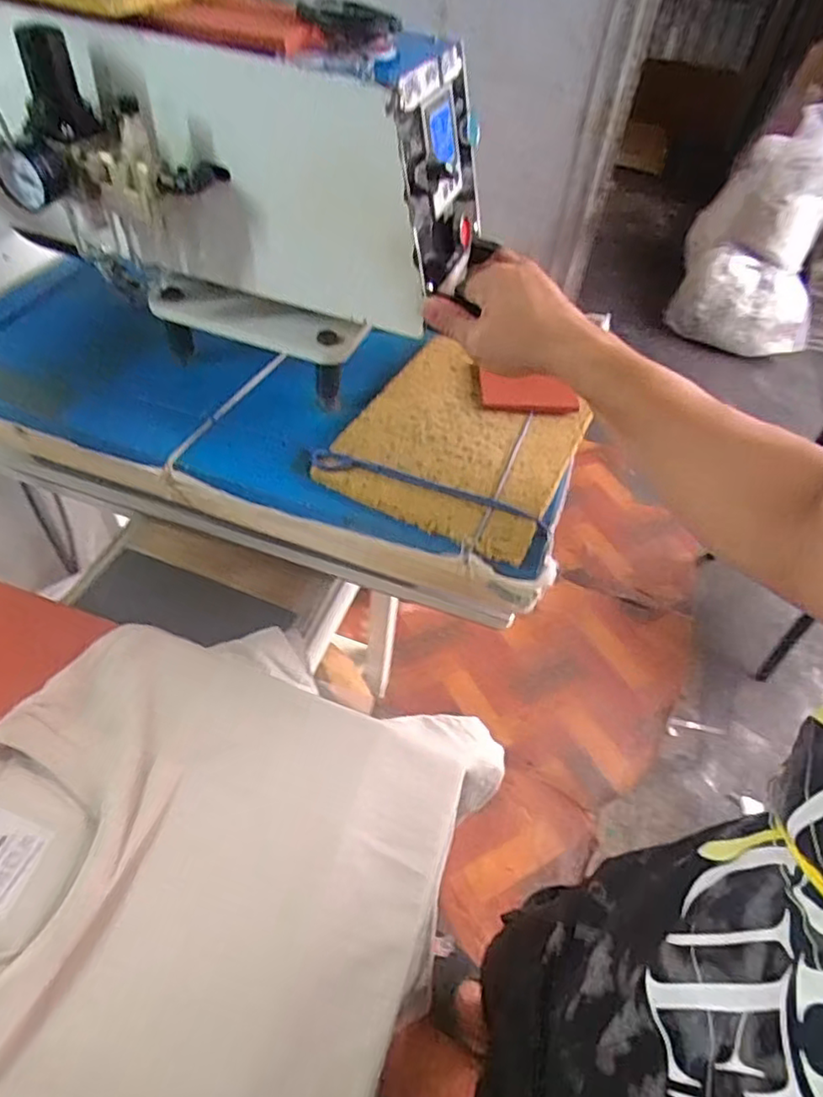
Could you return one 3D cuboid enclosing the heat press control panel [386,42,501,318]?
[{"bbox_3d":[0.031,-0.280,0.481,0.018,0.151,0.150,9,49,21],"label":"heat press control panel"}]

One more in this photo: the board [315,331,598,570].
[{"bbox_3d":[0.043,-0.094,0.545,0.180,0.016,0.210,23,51,14],"label":"board"}]

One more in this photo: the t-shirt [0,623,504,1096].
[{"bbox_3d":[-0.160,0.242,0.404,0.348,0.033,0.439,25,52,6],"label":"t-shirt"}]

